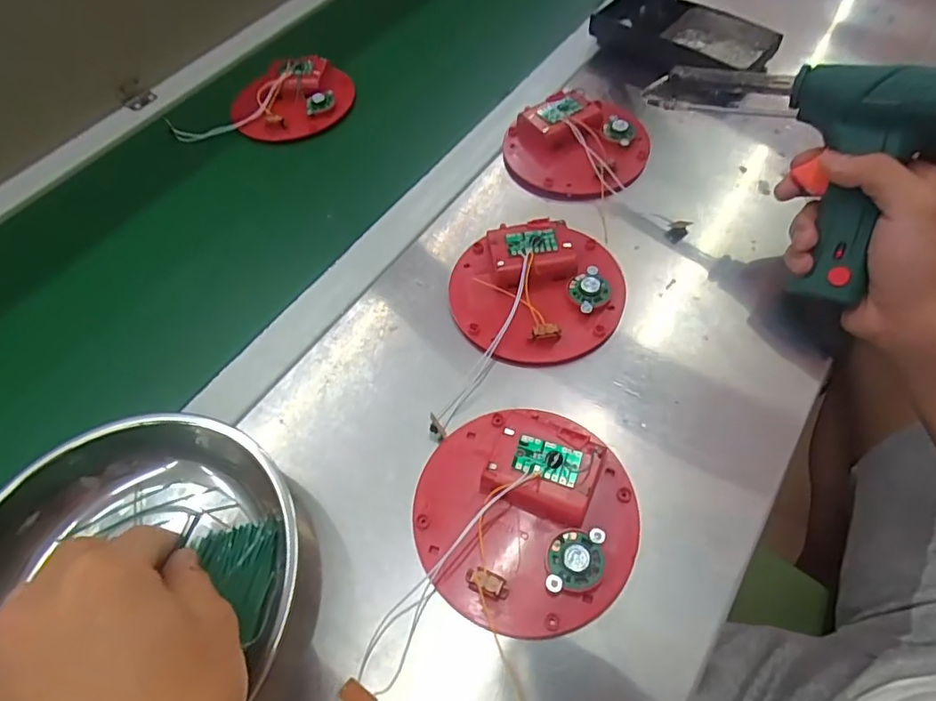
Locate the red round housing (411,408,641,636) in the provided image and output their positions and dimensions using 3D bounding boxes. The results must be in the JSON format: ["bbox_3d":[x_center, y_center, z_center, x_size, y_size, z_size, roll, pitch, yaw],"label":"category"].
[{"bbox_3d":[0.030,0.088,0.301,0.119,0.021,0.120,-2,57,4],"label":"red round housing"}]

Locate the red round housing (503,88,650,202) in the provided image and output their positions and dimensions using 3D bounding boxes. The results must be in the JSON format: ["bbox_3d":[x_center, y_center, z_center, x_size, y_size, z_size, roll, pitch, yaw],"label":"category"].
[{"bbox_3d":[0.093,-0.180,0.470,0.119,0.033,0.105,7,58,9],"label":"red round housing"}]

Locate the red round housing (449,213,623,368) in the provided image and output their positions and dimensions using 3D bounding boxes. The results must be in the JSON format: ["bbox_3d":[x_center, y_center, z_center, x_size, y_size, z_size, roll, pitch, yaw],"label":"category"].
[{"bbox_3d":[0.048,-0.044,0.382,0.118,0.024,0.109,-2,57,4],"label":"red round housing"}]

